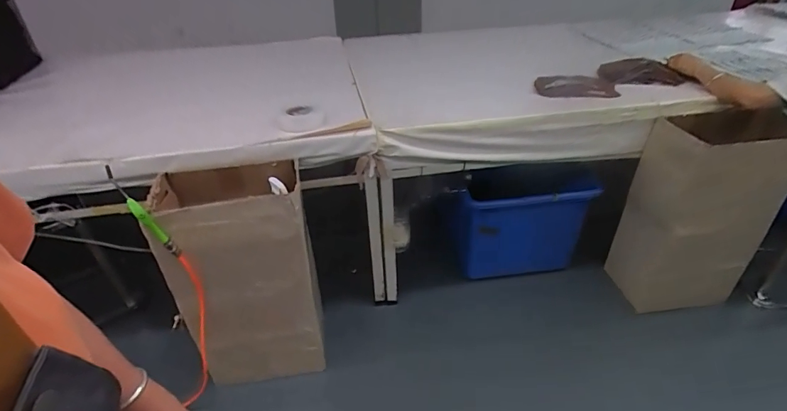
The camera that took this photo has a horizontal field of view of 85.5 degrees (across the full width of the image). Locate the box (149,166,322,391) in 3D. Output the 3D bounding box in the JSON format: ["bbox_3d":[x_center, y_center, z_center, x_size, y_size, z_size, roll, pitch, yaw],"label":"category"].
[{"bbox_3d":[-0.474,0.226,1.363,0.424,0.673,0.326,-11,34,-14],"label":"box"}]

